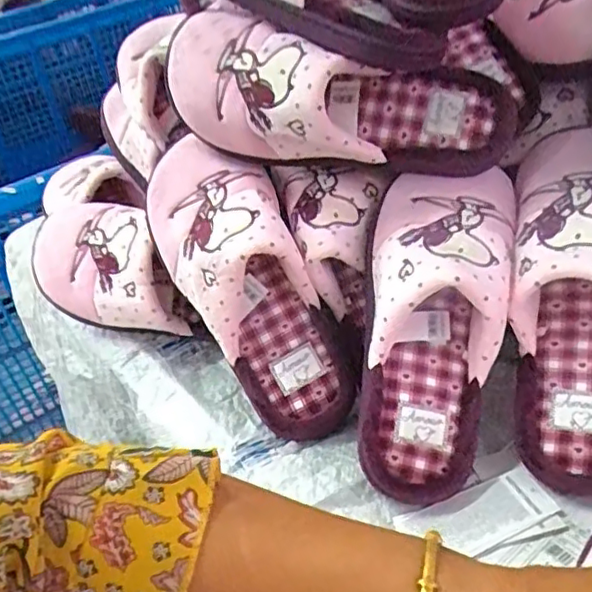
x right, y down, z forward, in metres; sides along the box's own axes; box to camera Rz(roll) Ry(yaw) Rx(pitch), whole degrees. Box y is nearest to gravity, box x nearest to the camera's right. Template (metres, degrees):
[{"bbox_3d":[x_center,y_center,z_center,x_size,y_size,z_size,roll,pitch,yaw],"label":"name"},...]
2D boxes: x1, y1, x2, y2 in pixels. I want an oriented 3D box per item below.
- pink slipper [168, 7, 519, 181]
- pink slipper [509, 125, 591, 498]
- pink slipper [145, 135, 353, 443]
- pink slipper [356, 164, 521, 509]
[{"bbox_3d":[0.026,-0.133,0.432,0.245,0.089,0.099,8,42,-2],"label":"pink slipper"},{"bbox_3d":[0.188,0.000,0.396,0.094,0.078,0.241,-1,83,8],"label":"pink slipper"},{"bbox_3d":[-0.032,-0.012,0.449,0.086,0.240,0.094,-29,1,-23],"label":"pink slipper"},{"bbox_3d":[0.085,0.019,0.404,0.098,0.074,0.223,8,84,17],"label":"pink slipper"}]

